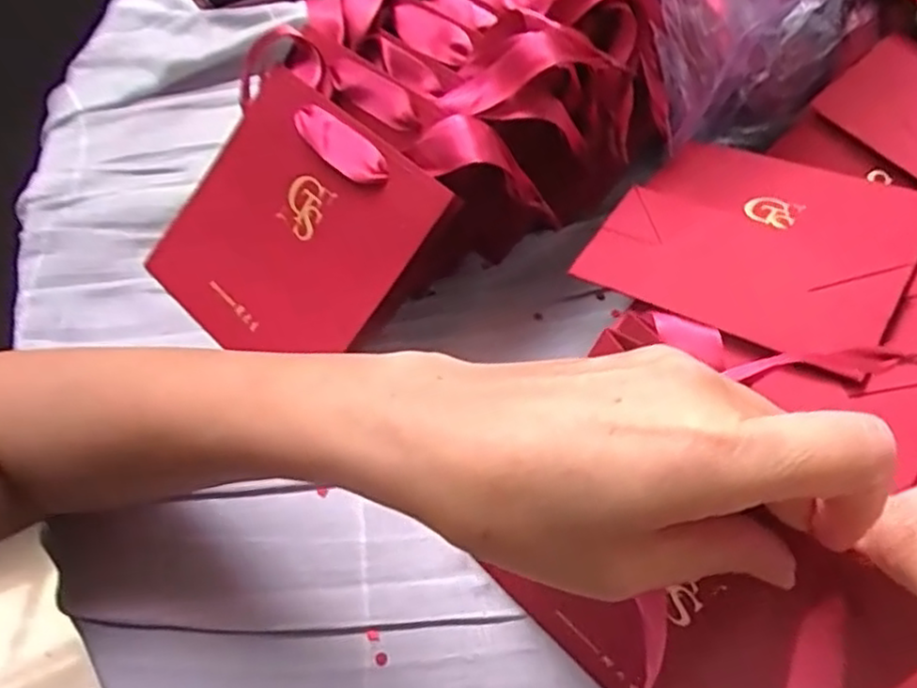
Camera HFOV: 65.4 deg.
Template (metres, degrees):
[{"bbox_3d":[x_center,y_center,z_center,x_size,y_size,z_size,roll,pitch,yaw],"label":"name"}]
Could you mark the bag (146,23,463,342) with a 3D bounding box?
[{"bbox_3d":[-0.093,-0.063,0.379,0.150,0.017,0.146,46,108,14],"label":"bag"}]

